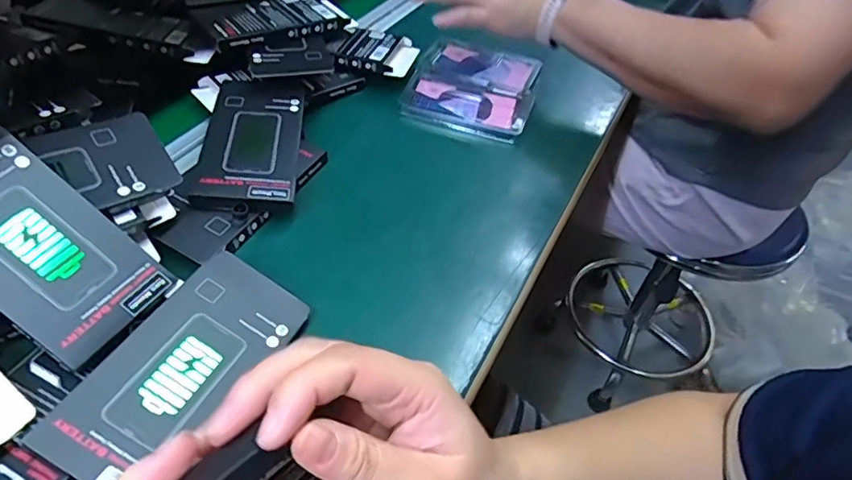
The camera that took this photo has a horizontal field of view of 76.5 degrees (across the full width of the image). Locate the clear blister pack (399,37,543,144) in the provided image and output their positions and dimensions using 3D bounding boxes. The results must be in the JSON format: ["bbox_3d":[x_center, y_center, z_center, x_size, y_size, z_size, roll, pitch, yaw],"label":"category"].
[{"bbox_3d":[0.049,-0.164,0.575,0.128,0.021,0.150,15,48,8],"label":"clear blister pack"}]

